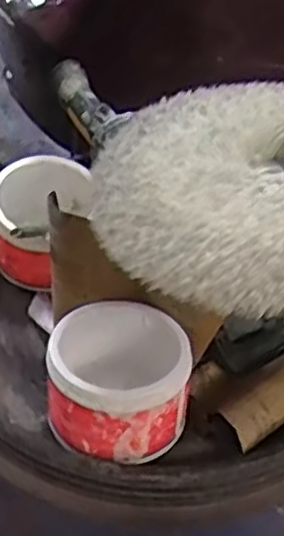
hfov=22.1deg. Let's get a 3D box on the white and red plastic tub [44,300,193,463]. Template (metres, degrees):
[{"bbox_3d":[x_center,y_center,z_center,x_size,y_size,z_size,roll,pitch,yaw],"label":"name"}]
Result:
[{"bbox_3d":[-0.019,0.089,0.566,0.107,0.083,0.113,6,45,4],"label":"white and red plastic tub"}]

